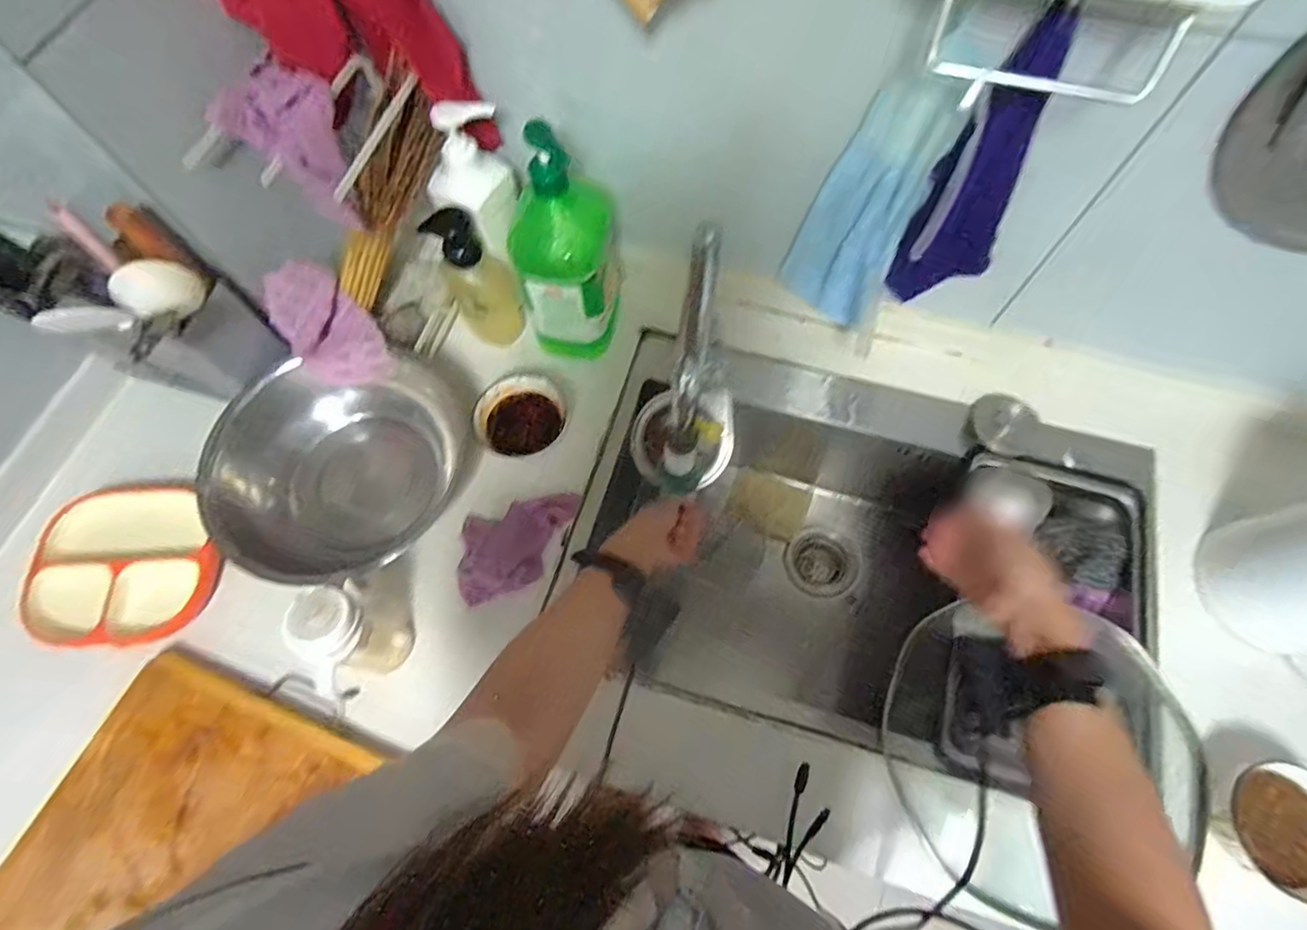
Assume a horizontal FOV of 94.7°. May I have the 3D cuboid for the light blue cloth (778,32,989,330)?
[{"bbox_3d":[0.219,-0.270,0.627,0.109,0.338,0.025,26,72,8],"label":"light blue cloth"}]

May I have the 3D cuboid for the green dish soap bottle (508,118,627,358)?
[{"bbox_3d":[-0.097,-0.235,0.697,0.122,0.272,0.103,-4,70,-3],"label":"green dish soap bottle"}]

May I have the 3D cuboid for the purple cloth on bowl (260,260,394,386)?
[{"bbox_3d":[-0.375,-0.154,0.693,0.091,0.101,0.109,-38,75,-13],"label":"purple cloth on bowl"}]

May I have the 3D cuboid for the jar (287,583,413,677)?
[{"bbox_3d":[-0.295,0.170,0.598,0.054,0.176,0.073,5,70,1],"label":"jar"}]

